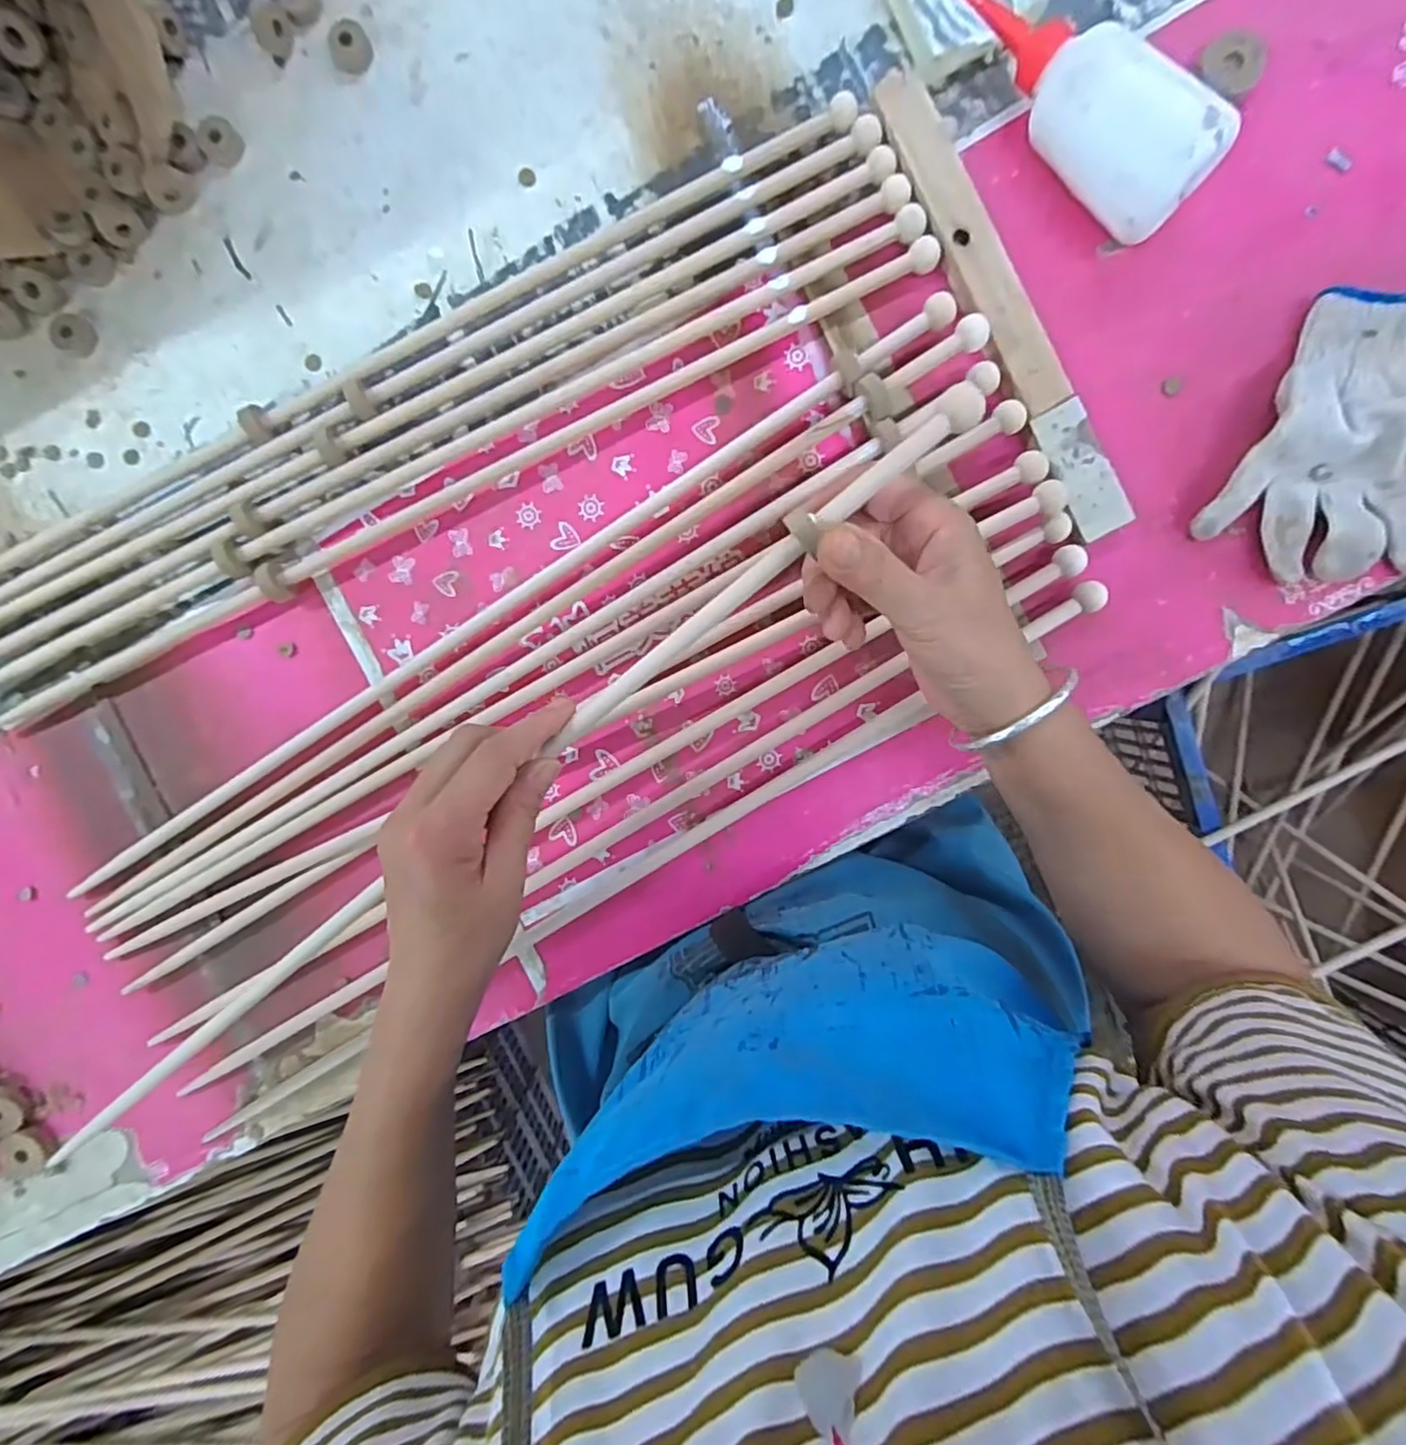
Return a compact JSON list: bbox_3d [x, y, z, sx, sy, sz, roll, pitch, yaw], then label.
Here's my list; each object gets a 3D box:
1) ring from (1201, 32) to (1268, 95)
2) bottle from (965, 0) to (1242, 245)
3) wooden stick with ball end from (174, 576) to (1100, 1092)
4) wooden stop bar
[{"bbox_3d":[0.305,-0.379,0.371,0.033,0.010,0.030,0,94,5],"label":"ring"},{"bbox_3d":[0.208,-0.353,0.357,0.054,0.063,0.172,-36,90,6],"label":"bottle"},{"bbox_3d":[-0.059,0.092,0.431,0.691,0.024,0.018,-30,91,6],"label":"wooden stick with ball end"},{"bbox_3d":[0.179,-0.245,0.385,0.033,0.018,0.287,-27,91,6],"label":"wooden stop bar"}]

